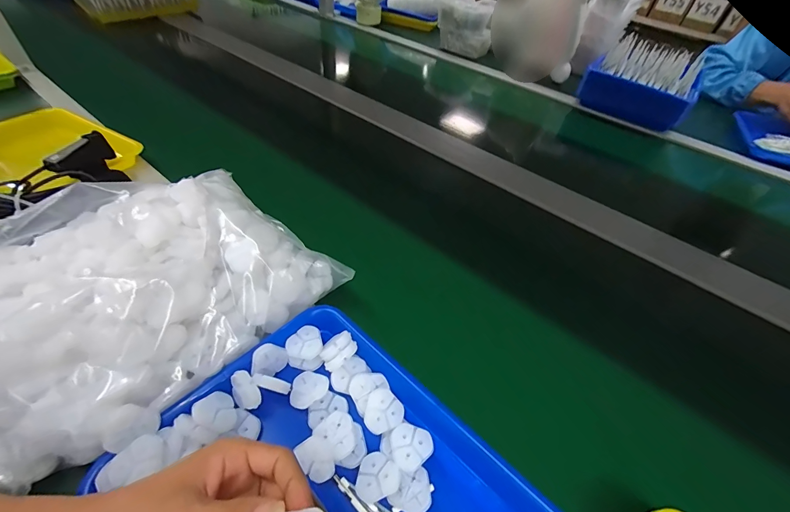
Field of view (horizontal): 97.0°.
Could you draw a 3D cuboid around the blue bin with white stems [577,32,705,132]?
[{"bbox_3d":[0.613,-0.430,0.870,0.242,0.133,0.140,32,51,22],"label":"blue bin with white stems"}]

